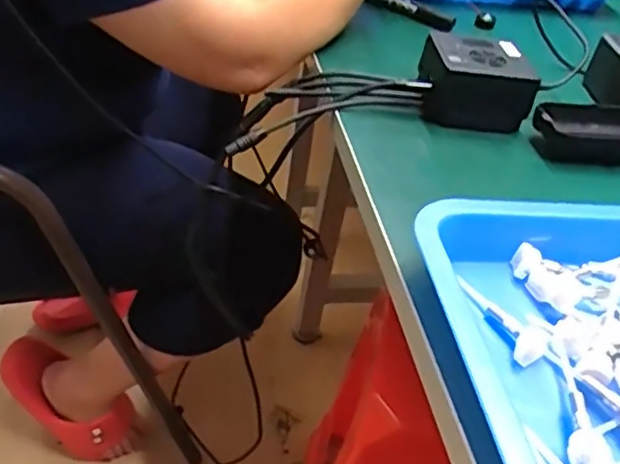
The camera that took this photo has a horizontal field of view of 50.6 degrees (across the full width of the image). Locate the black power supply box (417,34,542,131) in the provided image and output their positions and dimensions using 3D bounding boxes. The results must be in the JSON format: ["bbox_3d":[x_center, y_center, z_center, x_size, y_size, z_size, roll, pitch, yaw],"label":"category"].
[{"bbox_3d":[0.131,-0.121,0.529,0.083,0.054,0.063,5,39,-6],"label":"black power supply box"}]

